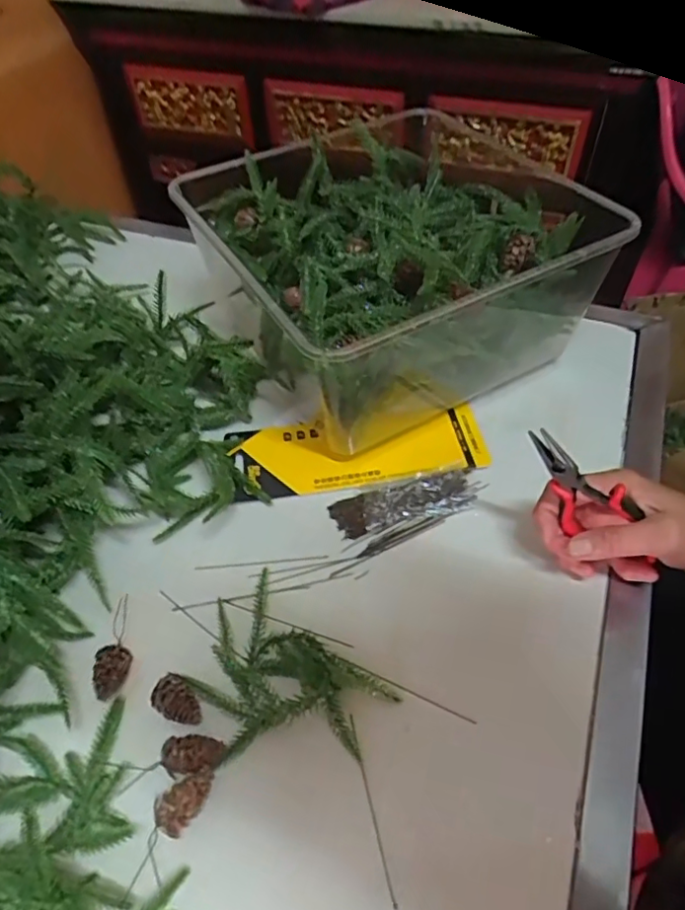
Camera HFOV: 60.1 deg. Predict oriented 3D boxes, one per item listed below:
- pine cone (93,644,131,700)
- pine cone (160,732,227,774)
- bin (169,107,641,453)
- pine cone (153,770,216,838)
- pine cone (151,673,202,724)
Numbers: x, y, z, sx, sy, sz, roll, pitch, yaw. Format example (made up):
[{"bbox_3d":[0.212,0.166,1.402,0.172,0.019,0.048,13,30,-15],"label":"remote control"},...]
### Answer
[{"bbox_3d":[-0.150,0.143,0.390,0.022,0.017,0.033,-5,51,-2],"label":"pine cone"},{"bbox_3d":[-0.091,0.179,0.355,0.035,0.017,0.022,9,52,9],"label":"pine cone"},{"bbox_3d":[0.043,-0.172,0.558,0.300,0.152,0.307,-25,54,-17],"label":"bin"},{"bbox_3d":[-0.091,0.198,0.340,0.023,0.022,0.037,19,54,17],"label":"pine cone"},{"bbox_3d":[-0.105,0.157,0.376,0.035,0.017,0.022,28,57,22],"label":"pine cone"}]

